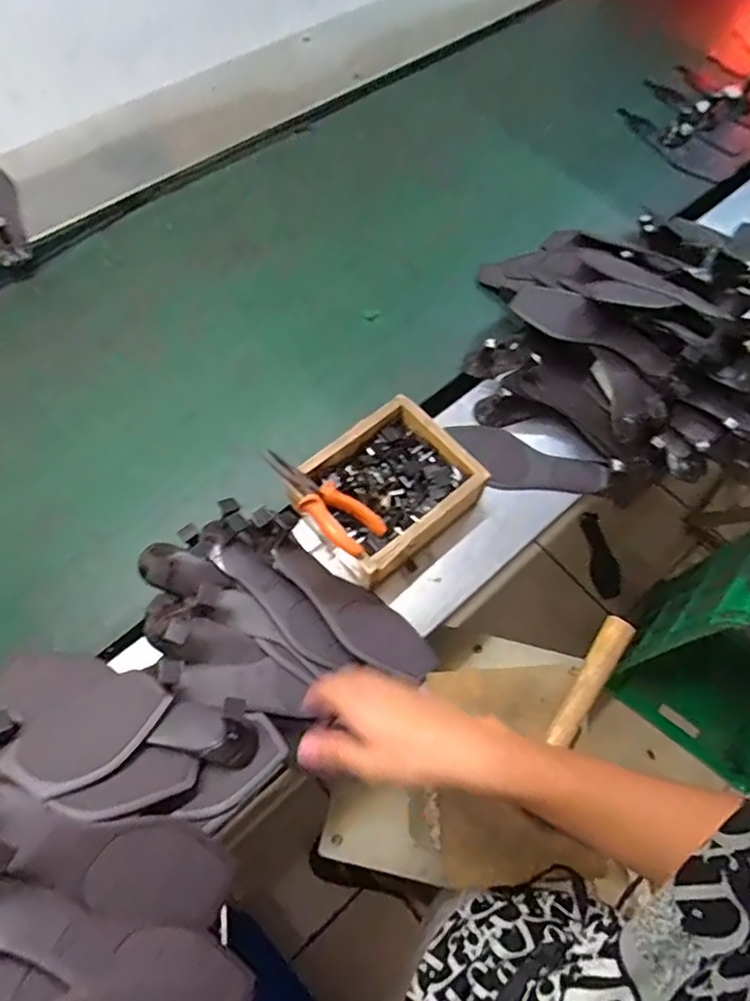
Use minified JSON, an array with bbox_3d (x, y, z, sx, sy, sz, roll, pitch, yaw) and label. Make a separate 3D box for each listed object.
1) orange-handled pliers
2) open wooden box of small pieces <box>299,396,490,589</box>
[{"bbox_3d":[-0.061,-0.002,0.631,0.152,0.035,0.059,36,69,14],"label":"orange-handled pliers"},{"bbox_3d":[0.009,-0.011,0.671,0.186,0.078,0.159,-37,72,-18],"label":"open wooden box of small pieces"}]

